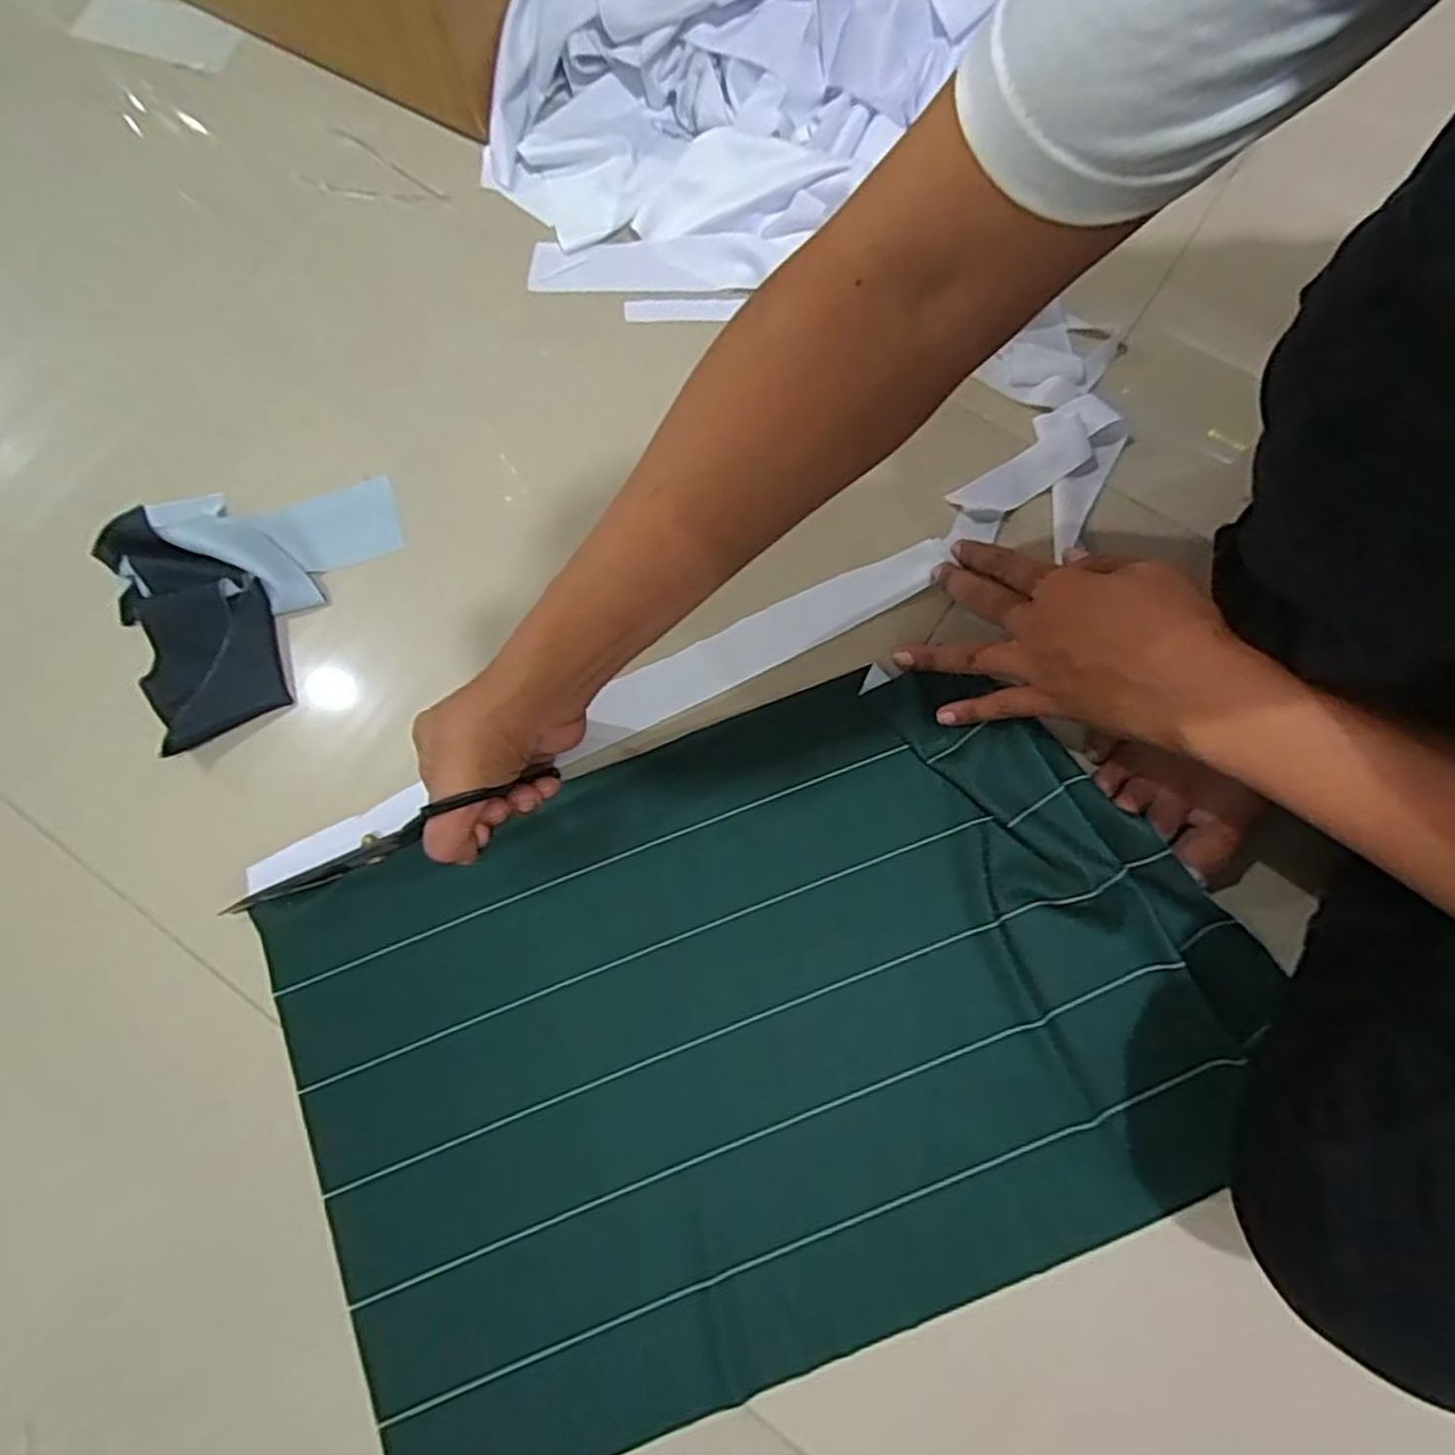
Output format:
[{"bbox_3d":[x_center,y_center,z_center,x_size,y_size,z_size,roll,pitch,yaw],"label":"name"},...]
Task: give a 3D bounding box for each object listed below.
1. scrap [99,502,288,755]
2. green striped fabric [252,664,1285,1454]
[{"bbox_3d":[-0.359,-0.067,0.498,0.094,0.040,0.149,-18,78,-2],"label":"scrap"},{"bbox_3d":[0.018,0.174,0.449,0.531,0.018,0.351,-21,78,-3],"label":"green striped fabric"}]

